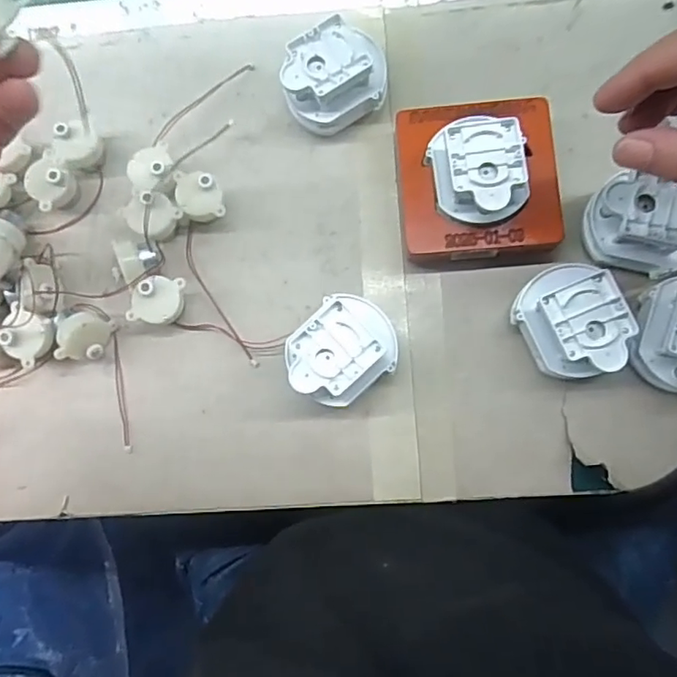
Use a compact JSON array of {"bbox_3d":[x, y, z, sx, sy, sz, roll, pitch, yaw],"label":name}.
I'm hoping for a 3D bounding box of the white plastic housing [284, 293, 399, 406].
[{"bbox_3d":[0.004,0.009,0.365,0.057,0.049,0.068,38,87,8],"label":"white plastic housing"}]

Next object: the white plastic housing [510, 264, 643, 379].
[{"bbox_3d":[0.144,-0.010,0.354,0.053,0.045,0.069,-31,81,0],"label":"white plastic housing"}]

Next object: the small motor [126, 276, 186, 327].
[{"bbox_3d":[-0.121,-0.025,0.387,0.036,0.028,0.031,6,83,5],"label":"small motor"}]

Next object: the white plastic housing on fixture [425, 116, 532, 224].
[{"bbox_3d":[0.088,-0.104,0.356,0.053,0.032,0.059,-13,81,2],"label":"white plastic housing on fixture"}]

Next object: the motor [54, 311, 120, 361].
[{"bbox_3d":[-0.171,-0.001,0.387,0.014,0.034,0.032,35,103,44],"label":"motor"}]

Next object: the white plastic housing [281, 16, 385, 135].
[{"bbox_3d":[-0.002,-0.173,0.391,0.067,0.052,0.054,-25,81,1],"label":"white plastic housing"}]

